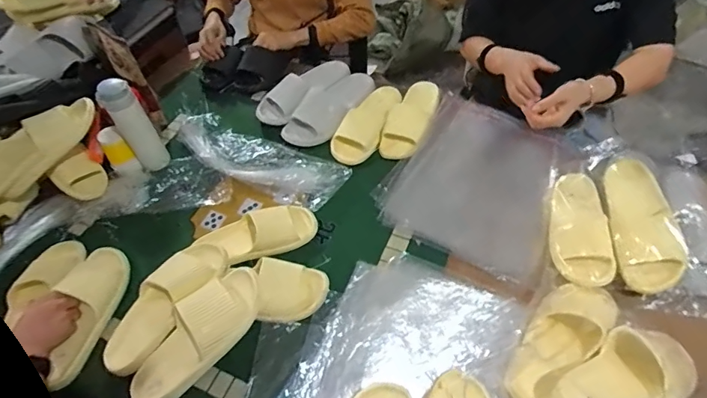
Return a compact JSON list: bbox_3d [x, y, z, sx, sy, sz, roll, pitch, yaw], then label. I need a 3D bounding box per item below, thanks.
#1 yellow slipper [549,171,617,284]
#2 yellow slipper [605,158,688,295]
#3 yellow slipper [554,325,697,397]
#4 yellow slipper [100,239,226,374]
[{"bbox_3d":[0.418,0.058,0.831,0.098,0.046,0.223,-15,50,29],"label":"yellow slipper"},{"bbox_3d":[0.504,0.042,0.789,0.099,0.068,0.234,4,54,8],"label":"yellow slipper"},{"bbox_3d":[0.394,0.257,0.642,0.223,0.059,0.111,-22,55,-12],"label":"yellow slipper"},{"bbox_3d":[-0.336,0.184,0.796,0.101,0.096,0.267,28,60,23],"label":"yellow slipper"}]

